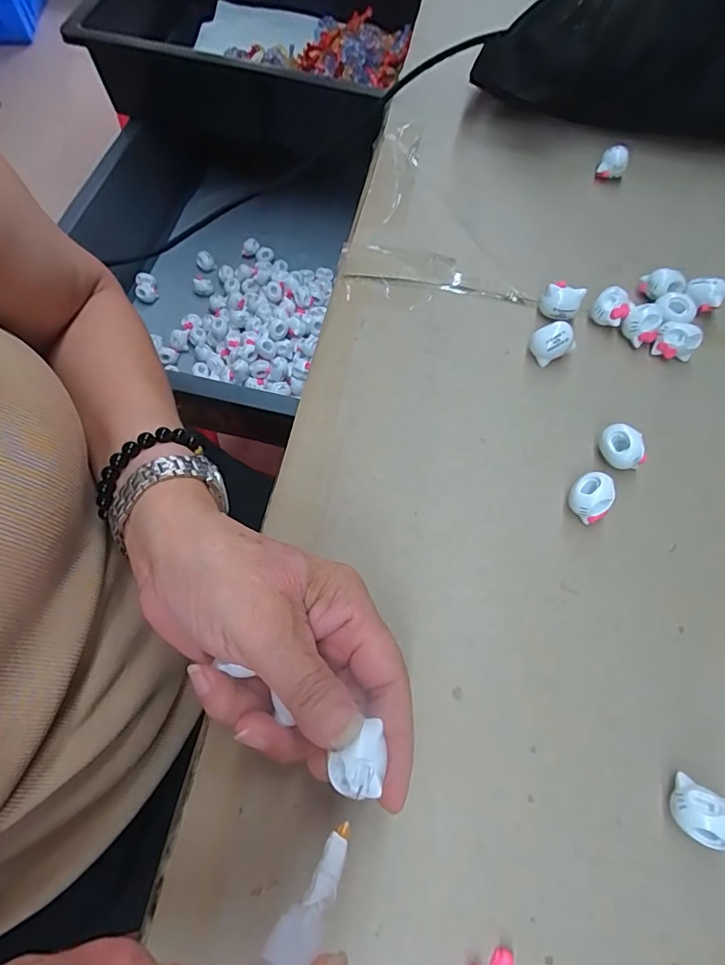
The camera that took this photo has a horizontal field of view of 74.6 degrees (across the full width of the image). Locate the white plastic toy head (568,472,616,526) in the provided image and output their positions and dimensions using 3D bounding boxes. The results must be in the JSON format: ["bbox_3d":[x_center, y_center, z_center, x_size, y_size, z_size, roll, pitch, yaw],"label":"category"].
[{"bbox_3d":[0.125,0.009,0.262,0.023,0.022,0.023,0,67,-1],"label":"white plastic toy head"}]

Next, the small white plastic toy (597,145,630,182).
[{"bbox_3d":[0.199,-0.254,0.376,0.019,0.020,0.012,33,70,12],"label":"small white plastic toy"}]

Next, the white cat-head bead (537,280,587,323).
[{"bbox_3d":[0.130,-0.118,0.314,0.024,0.025,0.015,32,70,11],"label":"white cat-head bead"}]

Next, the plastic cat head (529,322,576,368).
[{"bbox_3d":[0.120,-0.089,0.301,0.023,0.023,0.020,-24,70,-11],"label":"plastic cat head"}]

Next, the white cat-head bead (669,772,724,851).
[{"bbox_3d":[0.148,0.145,0.208,0.023,0.019,0.020,36,71,13],"label":"white cat-head bead"}]

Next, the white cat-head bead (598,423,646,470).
[{"bbox_3d":[0.148,-0.019,0.273,0.016,0.022,0.026,-37,73,-15],"label":"white cat-head bead"}]

